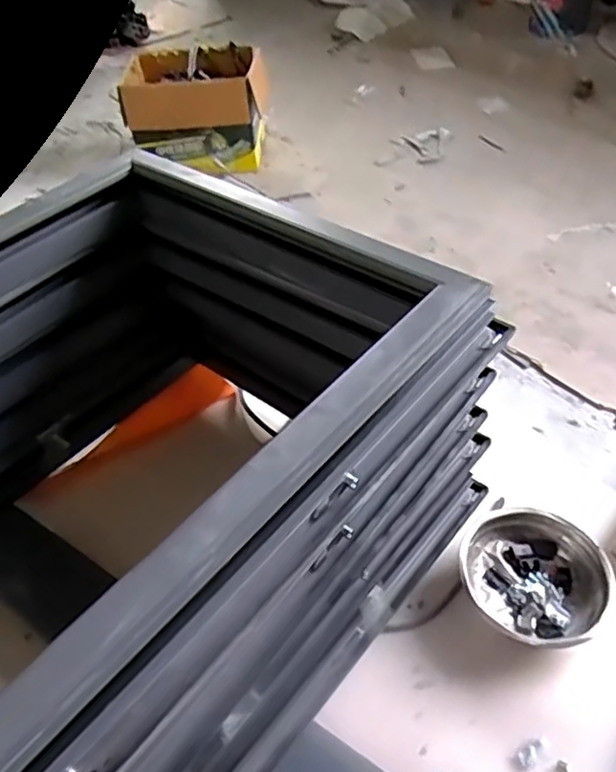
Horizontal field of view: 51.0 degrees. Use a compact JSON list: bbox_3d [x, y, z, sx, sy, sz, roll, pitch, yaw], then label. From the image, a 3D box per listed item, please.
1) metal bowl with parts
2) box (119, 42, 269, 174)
[{"bbox_3d":[0.287,0.252,0.832,0.174,0.075,0.183,-3,44,3],"label":"metal bowl with parts"},{"bbox_3d":[-0.288,-0.722,1.729,0.365,0.252,0.249,-7,44,-1],"label":"box"}]

